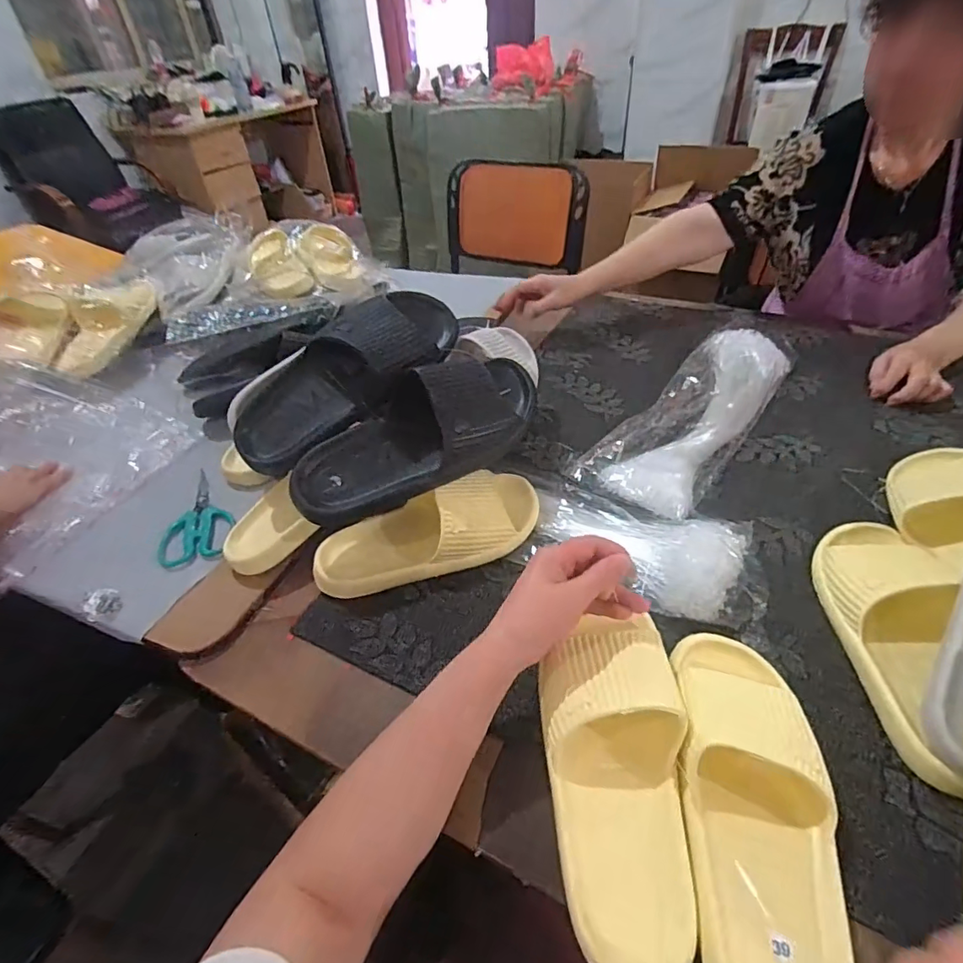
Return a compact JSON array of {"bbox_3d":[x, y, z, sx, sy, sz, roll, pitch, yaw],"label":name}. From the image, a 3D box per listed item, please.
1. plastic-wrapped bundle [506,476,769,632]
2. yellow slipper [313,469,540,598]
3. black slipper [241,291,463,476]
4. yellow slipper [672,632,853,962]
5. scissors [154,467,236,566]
[{"bbox_3d":[0.162,0.061,0.546,0.263,0.050,0.133,16,46,22],"label":"plastic-wrapped bundle"},{"bbox_3d":[-0.056,0.051,0.555,0.244,0.072,0.085,-14,42,-9],"label":"yellow slipper"},{"bbox_3d":[-0.147,-0.114,0.552,0.263,0.083,0.107,-39,48,-5],"label":"black slipper"},{"bbox_3d":[0.190,0.225,0.361,0.095,0.062,0.250,6,43,13],"label":"yellow slipper"},{"bbox_3d":[-0.338,0.043,0.615,0.080,0.018,0.136,-14,42,-10],"label":"scissors"}]

